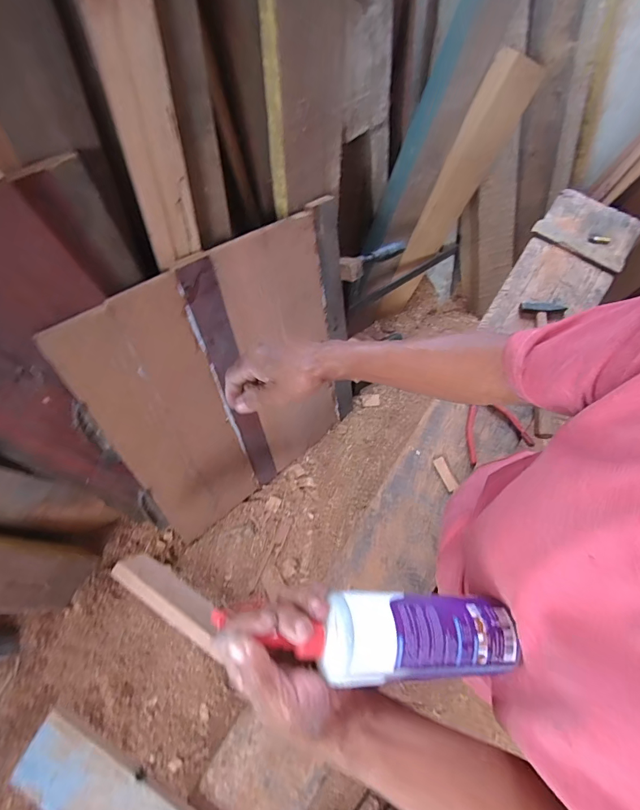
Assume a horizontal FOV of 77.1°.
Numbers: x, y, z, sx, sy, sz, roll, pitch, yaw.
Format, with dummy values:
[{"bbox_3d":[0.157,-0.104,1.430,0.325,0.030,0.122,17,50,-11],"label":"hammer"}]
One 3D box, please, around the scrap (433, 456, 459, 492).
[{"bbox_3d":[0.246,0.134,0.783,0.021,0.009,0.065,-27,80,-4],"label":"scrap"}]

